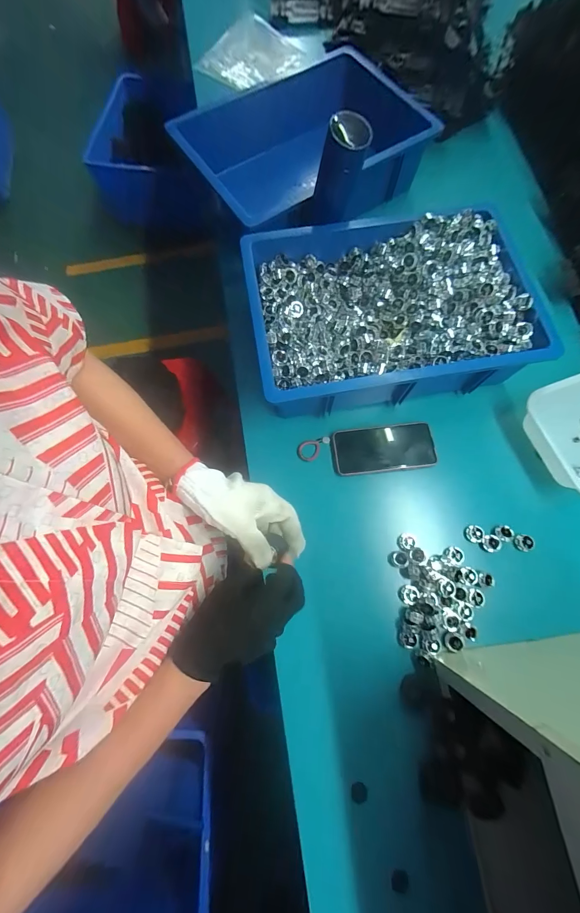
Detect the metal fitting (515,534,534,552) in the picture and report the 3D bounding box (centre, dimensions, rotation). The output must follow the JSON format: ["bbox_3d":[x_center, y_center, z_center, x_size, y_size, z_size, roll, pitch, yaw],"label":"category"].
[{"bbox_3d":[0.361,0.133,0.494,0.020,0.014,0.023,-13,69,-4],"label":"metal fitting"}]

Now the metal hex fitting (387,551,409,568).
[{"bbox_3d":[0.166,0.158,0.490,0.026,0.021,0.022,23,71,9],"label":"metal hex fitting"}]

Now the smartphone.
[{"bbox_3d":[0.158,-0.014,0.538,0.171,0.013,0.079,-7,69,-2],"label":"smartphone"}]

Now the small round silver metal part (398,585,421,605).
[{"bbox_3d":[0.178,0.206,0.477,0.028,0.014,0.027,0,69,1],"label":"small round silver metal part"}]

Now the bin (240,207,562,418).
[{"bbox_3d":[0.166,-0.241,0.556,0.451,0.112,0.320,-9,69,-3],"label":"bin"}]

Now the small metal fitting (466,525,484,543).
[{"bbox_3d":[0.290,0.121,0.501,0.022,0.014,0.026,-13,69,-4],"label":"small metal fitting"}]

